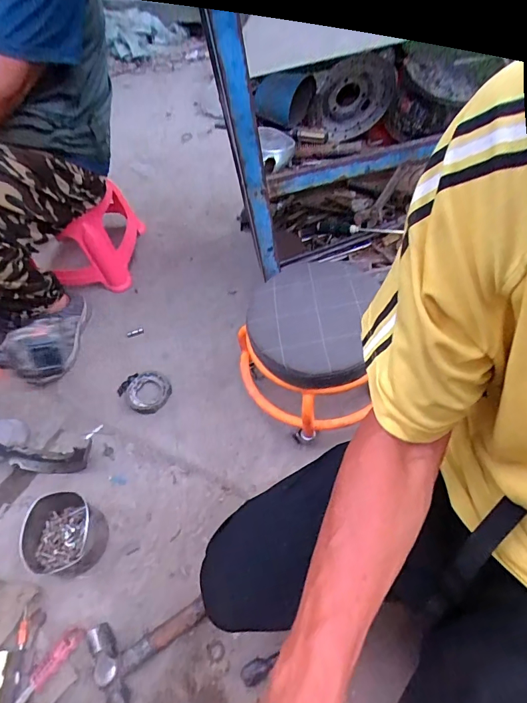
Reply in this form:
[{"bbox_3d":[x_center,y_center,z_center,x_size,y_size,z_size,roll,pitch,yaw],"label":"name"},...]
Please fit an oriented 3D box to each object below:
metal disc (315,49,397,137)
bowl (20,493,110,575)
[{"bbox_3d":[0.172,-0.508,0.813,0.159,0.023,0.167,-6,78,34],"label":"metal disc"},{"bbox_3d":[-0.370,0.342,0.770,0.136,0.081,0.129,-2,54,3],"label":"bowl"}]

